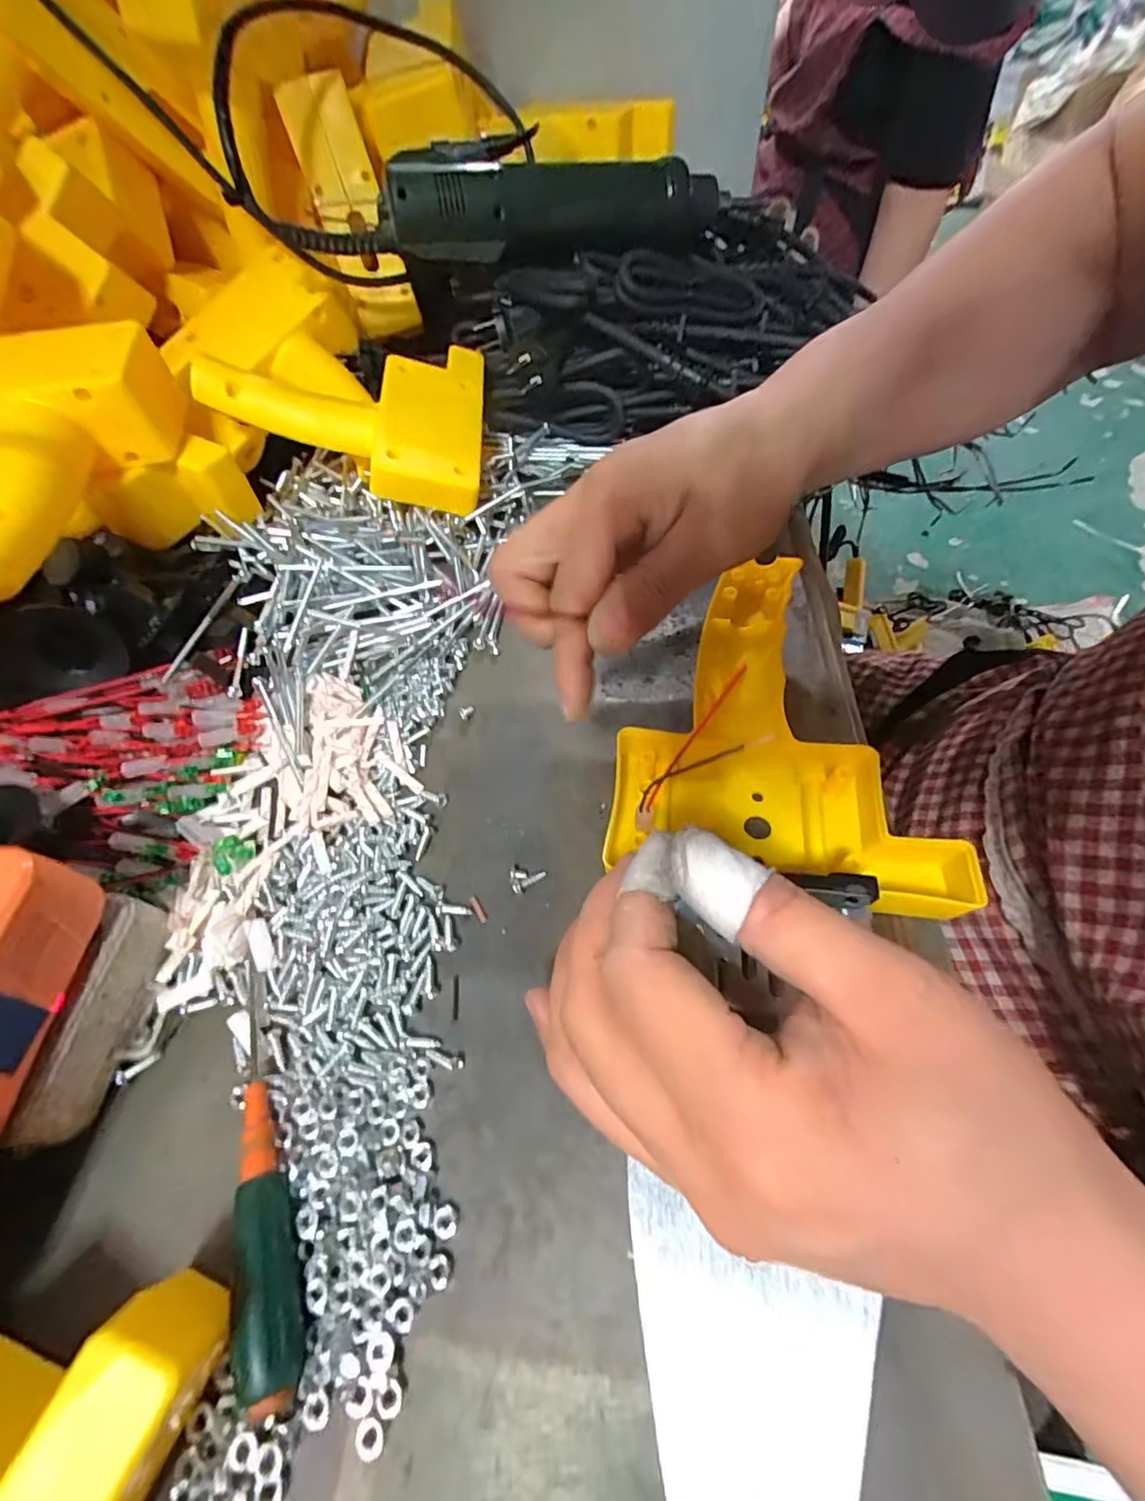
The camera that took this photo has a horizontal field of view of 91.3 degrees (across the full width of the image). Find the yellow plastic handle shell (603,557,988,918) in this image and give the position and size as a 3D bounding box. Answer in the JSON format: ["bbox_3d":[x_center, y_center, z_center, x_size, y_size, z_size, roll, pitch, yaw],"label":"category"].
[{"bbox_3d":[0.088,-0.014,0.236,0.126,0.036,0.140,8,58,9],"label":"yellow plastic handle shell"}]

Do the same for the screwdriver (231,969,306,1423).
[{"bbox_3d":[-0.094,0.123,0.171,0.014,0.011,0.110,-19,57,-7],"label":"screwdriver"}]

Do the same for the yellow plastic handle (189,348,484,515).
[{"bbox_3d":[-0.133,-0.199,0.341,0.151,0.045,0.119,4,66,-13],"label":"yellow plastic handle"}]

